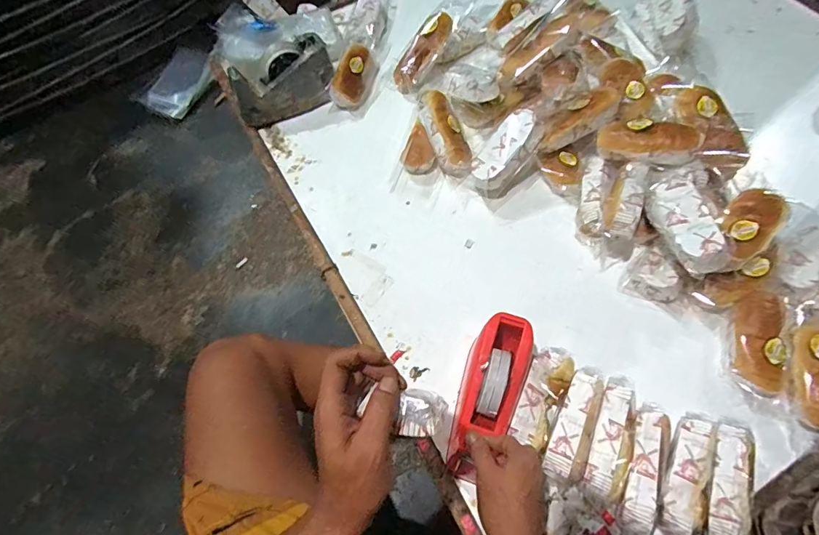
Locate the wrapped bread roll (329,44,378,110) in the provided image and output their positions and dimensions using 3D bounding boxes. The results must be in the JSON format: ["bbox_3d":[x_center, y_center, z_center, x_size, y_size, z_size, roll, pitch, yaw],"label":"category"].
[{"bbox_3d":[-0.103,-0.378,0.842,0.055,0.063,0.125,20,65,12],"label":"wrapped bread roll"}]

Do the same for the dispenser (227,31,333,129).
[{"bbox_3d":[-0.240,-0.352,0.825,0.191,0.107,0.084,-28,65,-12],"label":"dispenser"}]

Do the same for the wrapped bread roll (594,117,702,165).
[{"bbox_3d":[0.361,-0.195,0.654,0.141,0.048,0.062,16,62,34],"label":"wrapped bread roll"}]

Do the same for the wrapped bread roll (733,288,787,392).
[{"bbox_3d":[0.474,0.101,0.587,0.062,0.046,0.136,9,63,7],"label":"wrapped bread roll"}]

